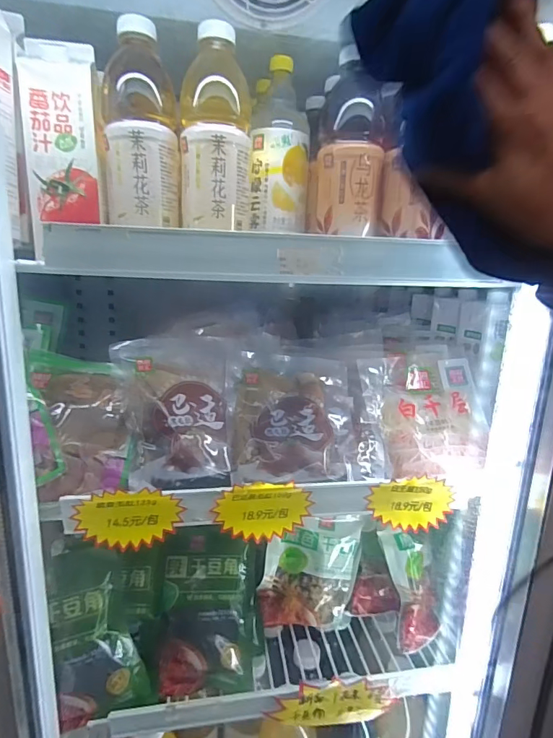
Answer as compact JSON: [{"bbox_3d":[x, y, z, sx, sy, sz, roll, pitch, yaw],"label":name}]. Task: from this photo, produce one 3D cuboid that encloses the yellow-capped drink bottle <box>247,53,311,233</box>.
[{"bbox_3d":[0.007,-0.286,0.577,0.076,0.203,0.064,5,14,9],"label":"yellow-capped drink bottle"}]

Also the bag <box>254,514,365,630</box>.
[{"bbox_3d":[0.047,0.276,0.606,0.132,0.145,0.045,11,-6,-10],"label":"bag"}]

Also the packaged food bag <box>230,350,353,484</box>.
[{"bbox_3d":[0.020,0.050,0.492,0.132,0.027,0.170,6,54,-5],"label":"packaged food bag"}]

